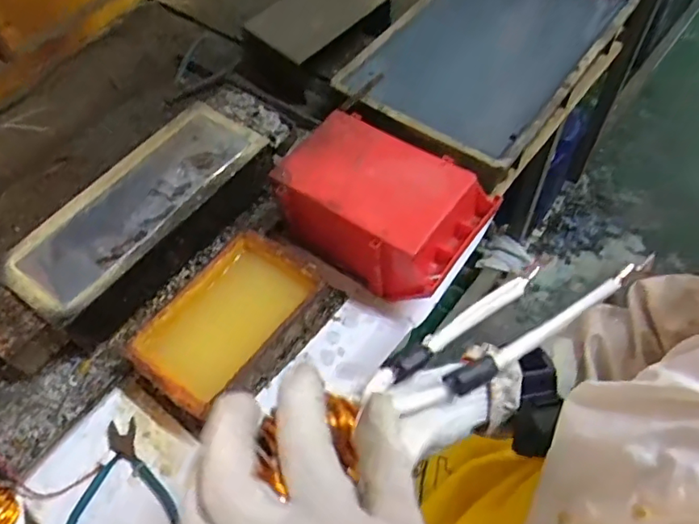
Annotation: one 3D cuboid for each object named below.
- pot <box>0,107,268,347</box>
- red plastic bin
[{"bbox_3d":[-0.256,-0.058,0.704,0.166,0.082,0.338,32,64,21],"label":"pot"},{"bbox_3d":[0.037,-0.067,0.661,0.229,0.114,0.141,32,64,20],"label":"red plastic bin"}]

